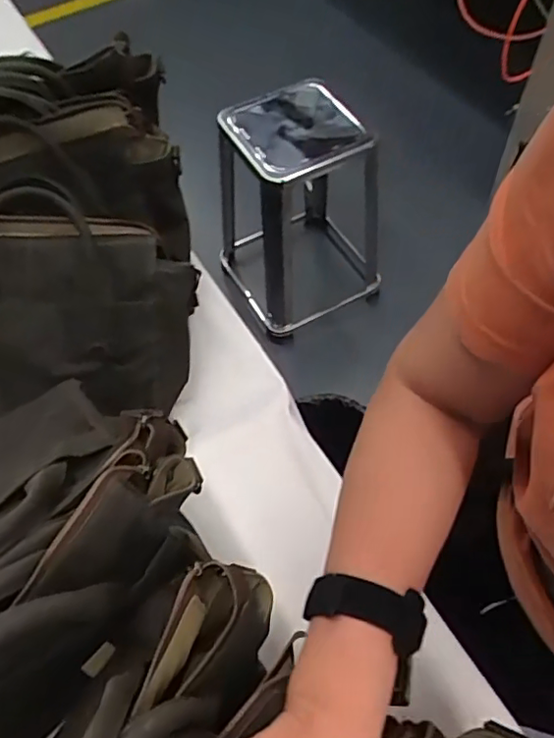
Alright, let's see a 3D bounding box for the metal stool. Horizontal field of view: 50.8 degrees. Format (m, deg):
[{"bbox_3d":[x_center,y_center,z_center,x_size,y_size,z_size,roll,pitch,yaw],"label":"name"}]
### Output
[{"bbox_3d":[0.049,-0.412,1.490,0.358,0.537,0.369,-24,61,-12],"label":"metal stool"}]

